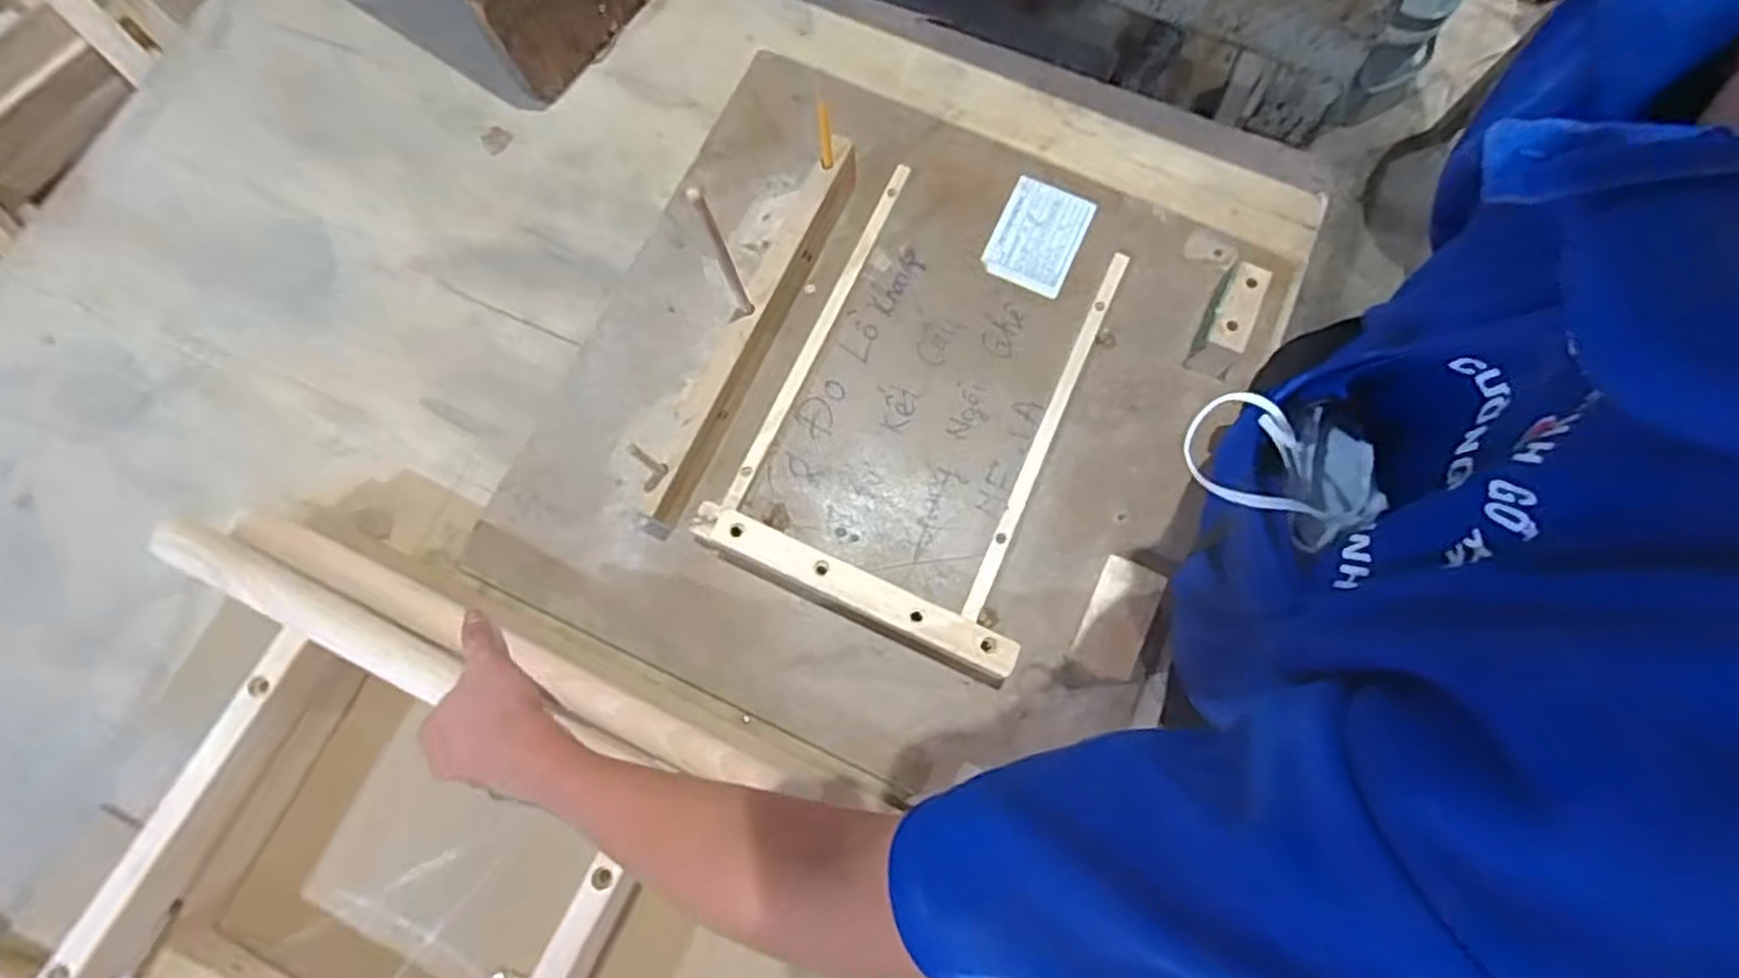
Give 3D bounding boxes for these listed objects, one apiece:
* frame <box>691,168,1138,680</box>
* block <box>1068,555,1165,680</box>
[{"bbox_3d":[0.053,-0.078,0.640,0.266,0.055,0.388,21,78,6],"label":"frame"},{"bbox_3d":[0.195,0.101,0.608,0.049,0.031,0.087,26,79,7],"label":"block"}]

